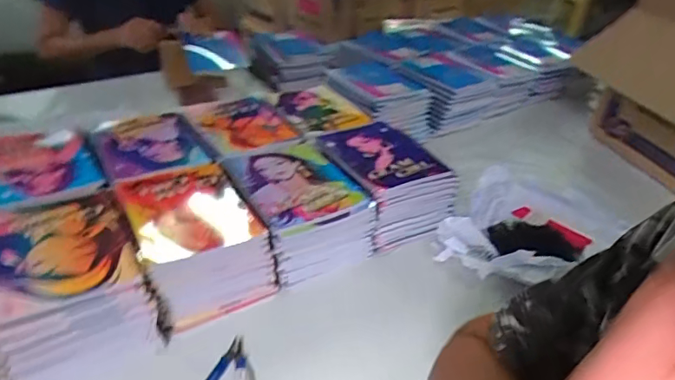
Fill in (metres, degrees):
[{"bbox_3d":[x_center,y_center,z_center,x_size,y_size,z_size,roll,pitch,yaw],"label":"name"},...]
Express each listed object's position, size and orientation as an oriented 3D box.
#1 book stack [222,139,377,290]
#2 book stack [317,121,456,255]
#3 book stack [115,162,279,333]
[{"bbox_3d":[-0.064,0.030,0.764,0.170,0.118,0.216,-13,34,-27],"label":"book stack"},{"bbox_3d":[0.078,-0.019,0.845,0.170,0.109,0.218,-10,33,-23],"label":"book stack"},{"bbox_3d":[-0.203,0.065,0.688,0.155,0.116,0.207,-15,35,-29],"label":"book stack"}]

